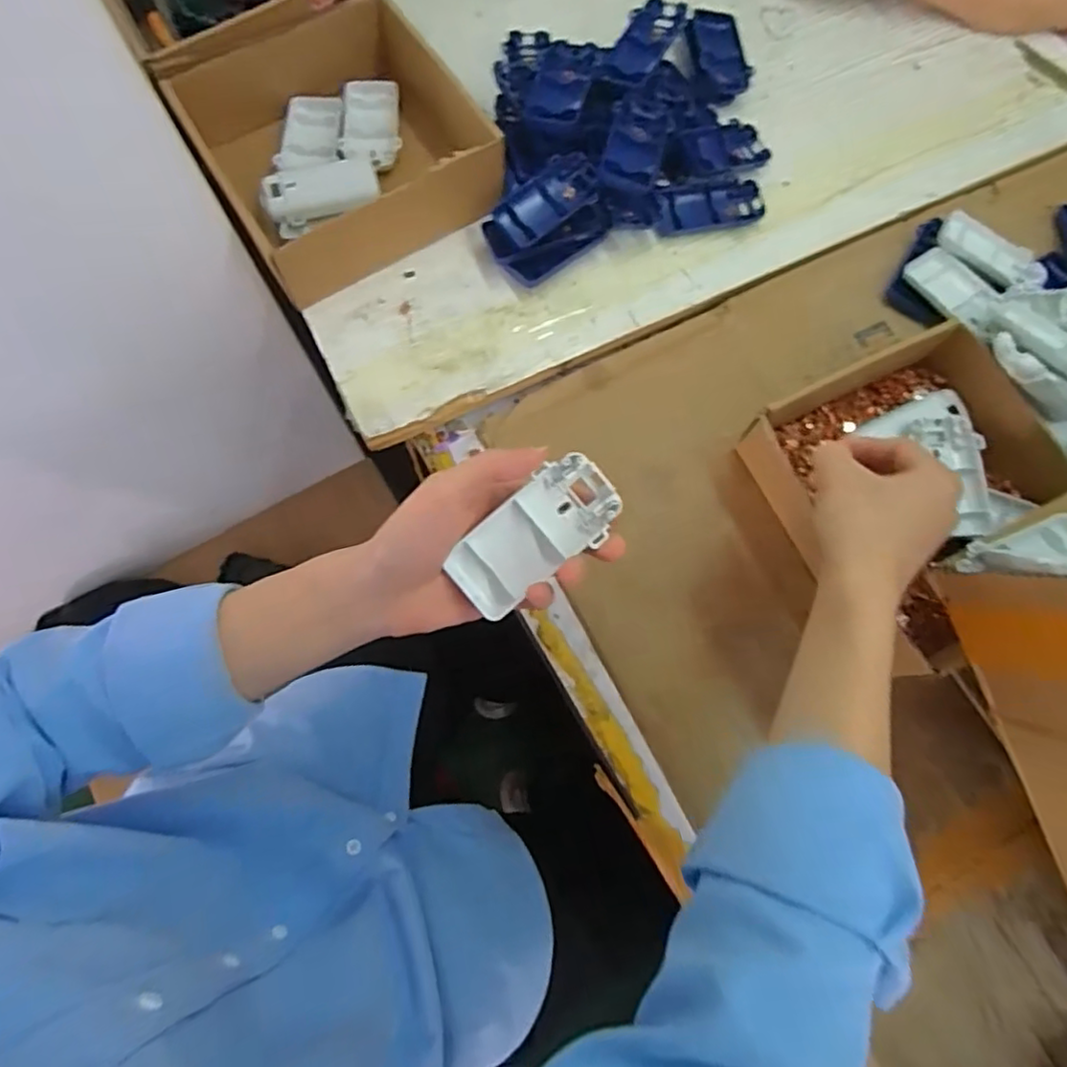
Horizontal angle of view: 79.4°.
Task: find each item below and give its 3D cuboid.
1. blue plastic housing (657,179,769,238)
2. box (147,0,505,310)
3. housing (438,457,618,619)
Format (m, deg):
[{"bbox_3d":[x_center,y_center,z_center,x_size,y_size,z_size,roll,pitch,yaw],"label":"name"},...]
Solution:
[{"bbox_3d":[0.158,-0.290,0.574,0.093,0.011,0.044,-10,75,-5],"label":"blue plastic housing"},{"bbox_3d":[-0.166,-0.329,0.550,0.205,0.077,0.211,-30,78,-10],"label":"box"},{"bbox_3d":[0.001,0.001,0.346,0.095,0.018,0.044,-42,80,-1],"label":"housing"}]

